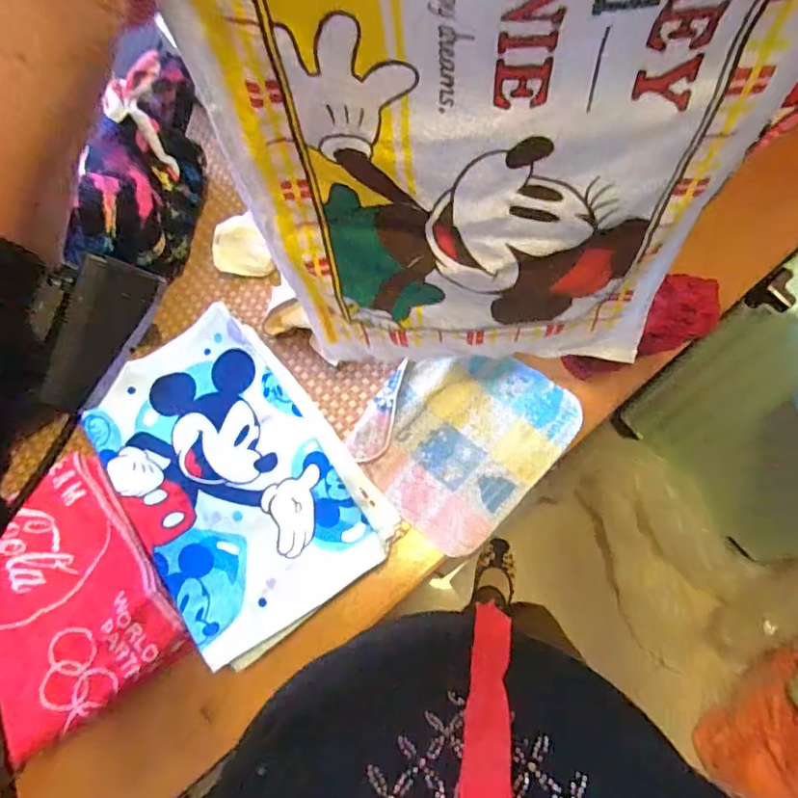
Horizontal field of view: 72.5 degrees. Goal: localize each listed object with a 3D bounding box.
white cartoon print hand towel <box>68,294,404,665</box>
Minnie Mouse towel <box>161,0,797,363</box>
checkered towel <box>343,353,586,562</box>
[{"bbox_3d":[-0.181,0.075,0.596,0.222,0.052,0.349,-36,73,-10],"label":"white cartoon print hand towel"},{"bbox_3d":[0.055,-0.138,0.393,0.318,0.351,0.068,-4,71,1],"label":"Minnie Mouse towel"},{"bbox_3d":[0.075,0.040,0.635,0.198,0.027,0.230,40,78,6],"label":"checkered towel"}]

